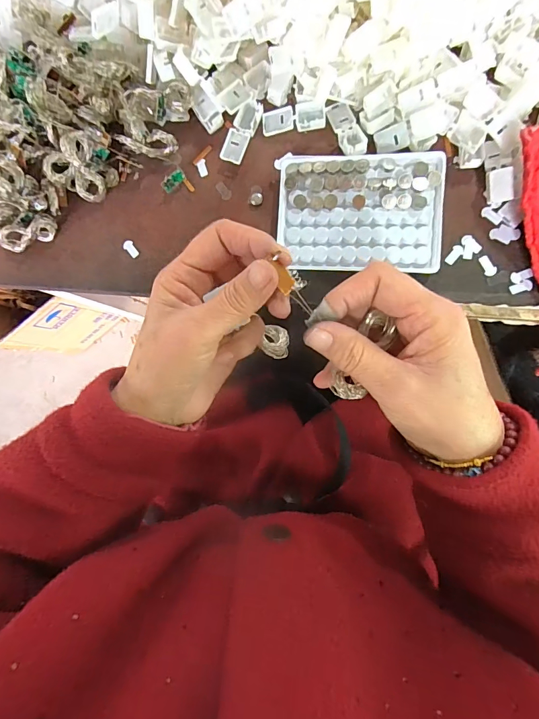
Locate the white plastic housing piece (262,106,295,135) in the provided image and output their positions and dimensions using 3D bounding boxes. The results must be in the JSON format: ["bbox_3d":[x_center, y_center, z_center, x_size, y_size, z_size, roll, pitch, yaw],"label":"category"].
[{"bbox_3d":[0.008,-0.212,0.345,0.028,0.005,0.019,-10,87,7],"label":"white plastic housing piece"}]

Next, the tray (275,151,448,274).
[{"bbox_3d":[0.073,-0.121,0.325,0.130,0.022,0.094,4,89,8],"label":"tray"}]

